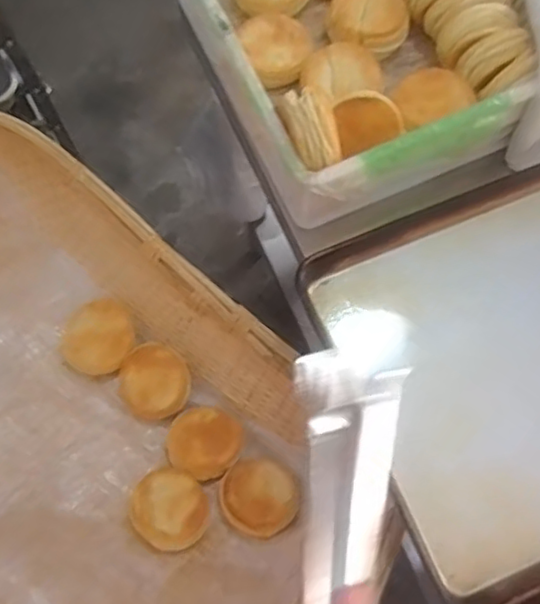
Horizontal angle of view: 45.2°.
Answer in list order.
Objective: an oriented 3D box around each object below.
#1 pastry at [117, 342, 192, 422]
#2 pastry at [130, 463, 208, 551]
[{"bbox_3d":[-0.163,0.115,0.913,0.101,0.031,0.098,0,70,1],"label":"pastry"},{"bbox_3d":[-0.128,0.265,0.831,0.100,0.041,0.088,35,75,12],"label":"pastry"}]

